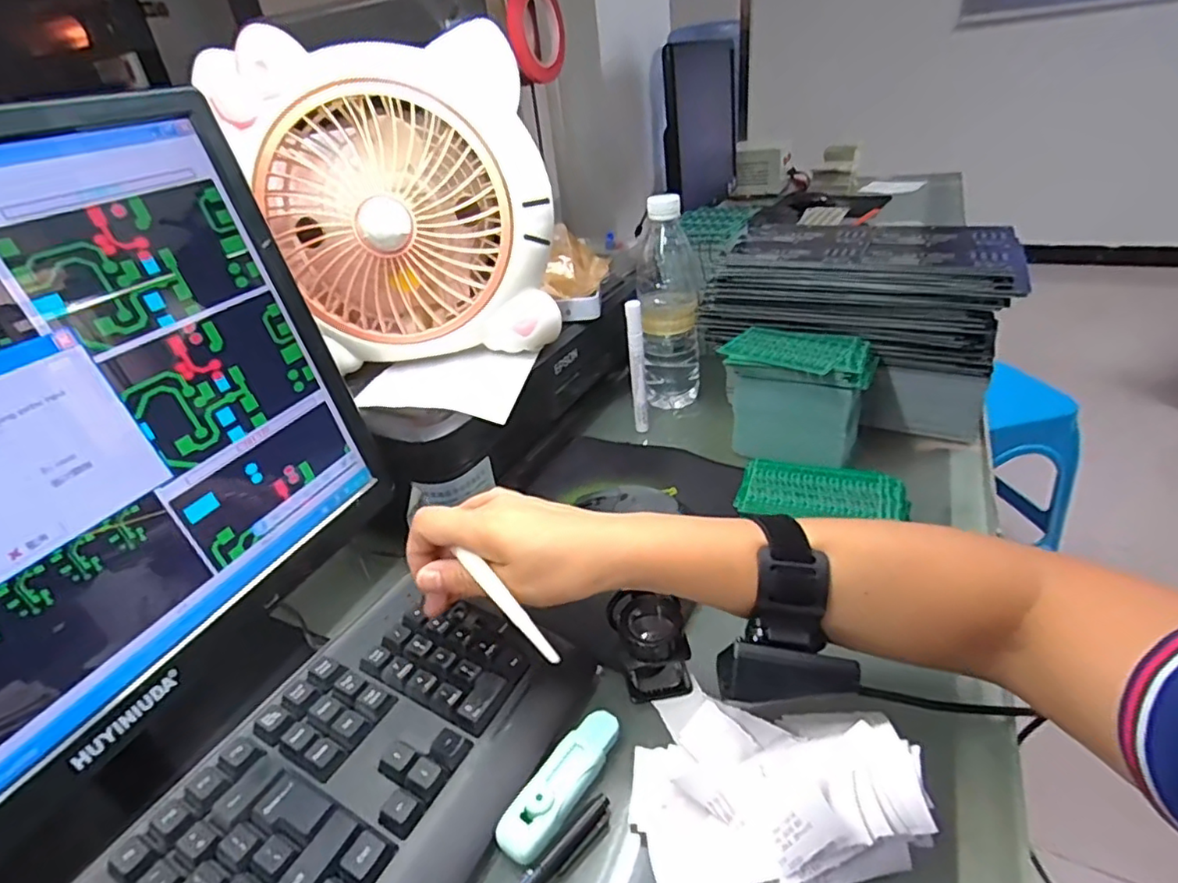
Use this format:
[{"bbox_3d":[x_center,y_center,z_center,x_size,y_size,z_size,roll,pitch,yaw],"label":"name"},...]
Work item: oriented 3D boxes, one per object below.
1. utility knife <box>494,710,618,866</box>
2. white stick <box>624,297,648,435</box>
[{"bbox_3d":[-0.014,0.185,0.331,0.028,0.006,0.088,33,47,18],"label":"utility knife"},{"bbox_3d":[0.050,-0.075,0.623,0.017,0.140,0.012,-7,31,1],"label":"white stick"}]

